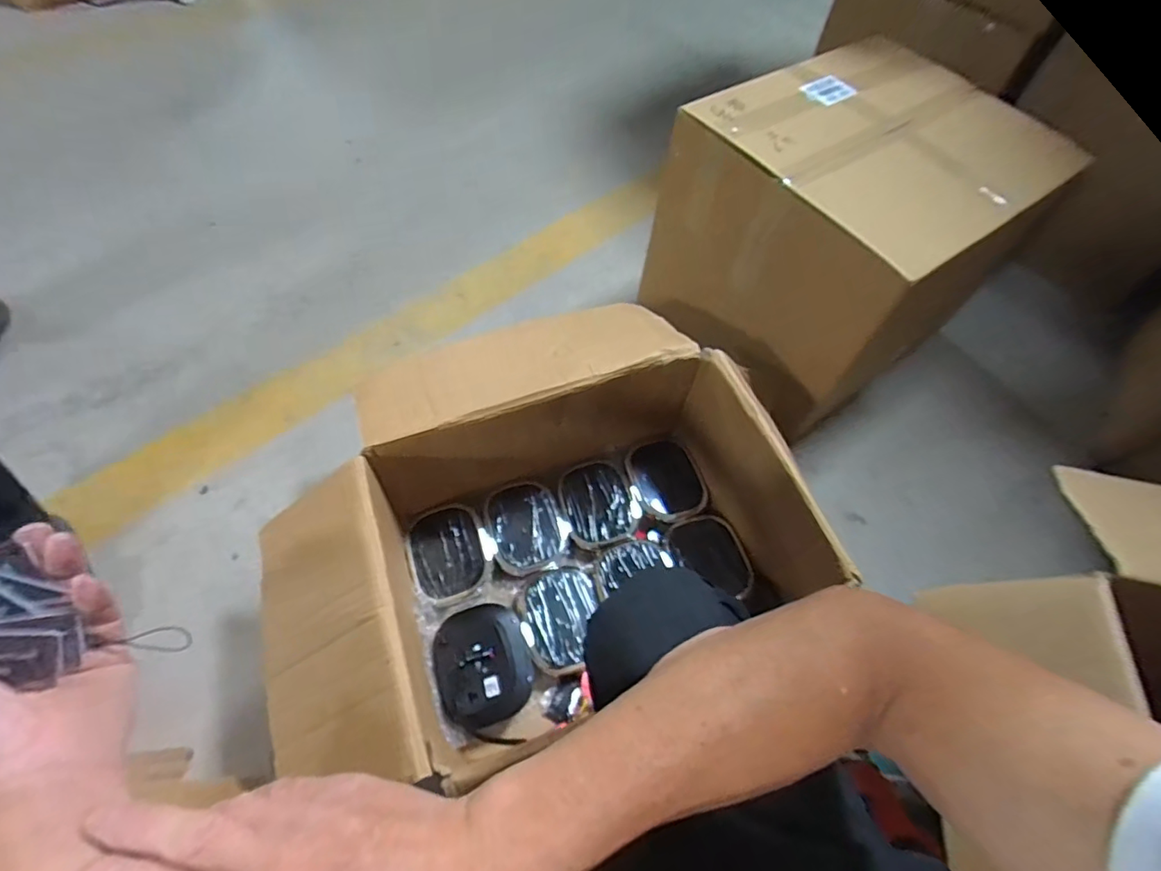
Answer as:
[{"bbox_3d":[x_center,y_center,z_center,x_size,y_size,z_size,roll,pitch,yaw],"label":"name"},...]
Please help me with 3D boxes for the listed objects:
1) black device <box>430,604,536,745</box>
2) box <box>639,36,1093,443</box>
[{"bbox_3d":[-0.117,0.294,0.683,0.114,0.041,0.160,-21,63,-15],"label":"black device"},{"bbox_3d":[0.407,-0.334,0.887,0.443,0.313,0.400,-31,66,-20],"label":"box"}]

